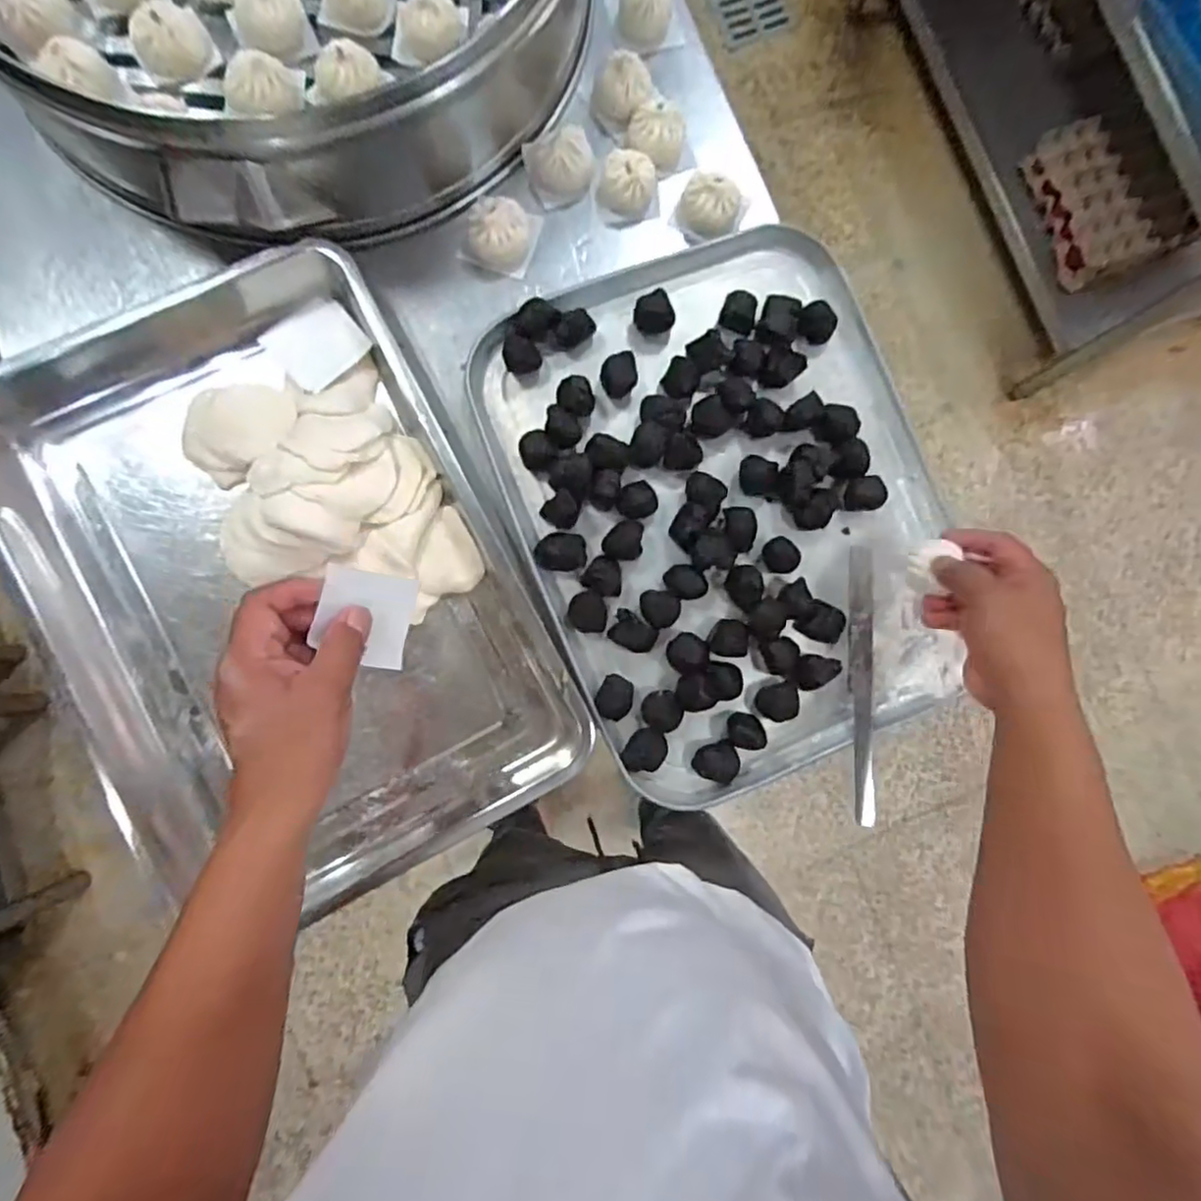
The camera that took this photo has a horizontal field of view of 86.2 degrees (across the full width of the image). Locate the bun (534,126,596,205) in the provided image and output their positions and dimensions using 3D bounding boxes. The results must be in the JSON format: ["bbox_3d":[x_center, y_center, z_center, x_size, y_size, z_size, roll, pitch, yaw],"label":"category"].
[{"bbox_3d":[-0.035,-0.400,0.580,0.060,0.044,0.057,1,82,-4],"label":"bun"}]

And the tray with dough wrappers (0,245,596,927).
[{"bbox_3d":[-0.268,-0.015,0.530,0.352,0.061,0.515,-27,85,-7],"label":"tray with dough wrappers"}]

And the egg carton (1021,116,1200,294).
[{"bbox_3d":[1.007,-0.809,1.300,0.184,0.084,0.306,-20,84,-7],"label":"egg carton"}]

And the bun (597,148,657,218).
[{"bbox_3d":[0.024,-0.380,0.584,0.044,0.038,0.048,1,82,-4],"label":"bun"}]

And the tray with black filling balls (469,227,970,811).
[{"bbox_3d":[0.114,-0.085,0.563,0.365,0.046,0.461,-24,85,-7],"label":"tray with black filling balls"}]

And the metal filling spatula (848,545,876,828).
[{"bbox_3d":[0.229,0.074,0.560,0.024,0.008,0.241,1,82,-4],"label":"metal filling spatula"}]

